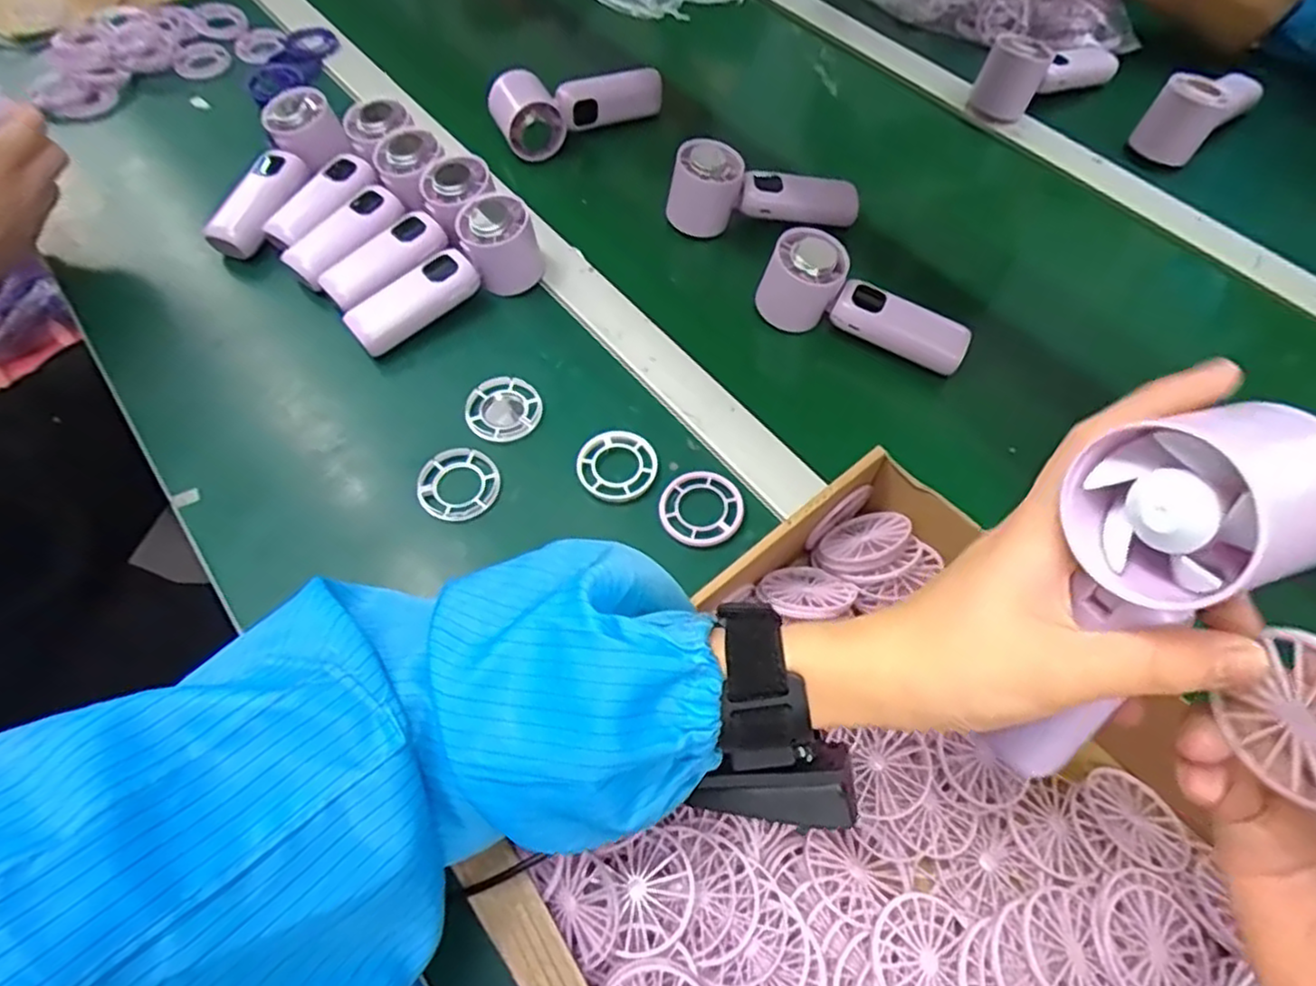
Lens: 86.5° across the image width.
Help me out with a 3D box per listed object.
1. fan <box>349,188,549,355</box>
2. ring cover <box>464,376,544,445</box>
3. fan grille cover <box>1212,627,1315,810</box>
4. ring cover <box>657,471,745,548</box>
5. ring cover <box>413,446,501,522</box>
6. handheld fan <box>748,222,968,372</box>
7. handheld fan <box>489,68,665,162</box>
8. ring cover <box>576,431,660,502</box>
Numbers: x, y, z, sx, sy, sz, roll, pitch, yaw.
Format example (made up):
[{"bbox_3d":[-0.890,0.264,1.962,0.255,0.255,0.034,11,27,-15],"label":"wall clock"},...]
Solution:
[{"bbox_3d":[-0.156,-0.157,0.516,0.149,0.050,0.053,-41,68,-19],"label":"fan"},{"bbox_3d":[-0.107,-0.058,0.488,0.052,0.007,0.050,37,68,19],"label":"ring cover"},{"bbox_3d":[0.184,0.066,0.201,0.010,0.048,0.047,-9,61,-4],"label":"fan grille cover"},{"bbox_3d":[0.028,0.010,0.449,0.052,0.008,0.052,6,61,5],"label":"ring cover"},{"bbox_3d":[-0.129,-0.005,0.455,0.050,0.011,0.052,38,68,19],"label":"ring cover"},{"bbox_3d":[0.153,-0.137,0.516,0.152,0.062,0.043,27,65,15],"label":"handheld fan"},{"bbox_3d":[-0.079,-0.369,0.657,0.155,0.045,0.062,-27,64,-13],"label":"handheld fan"},{"bbox_3d":[-0.027,-0.019,0.463,0.051,0.008,0.051,-32,65,-15],"label":"ring cover"}]

